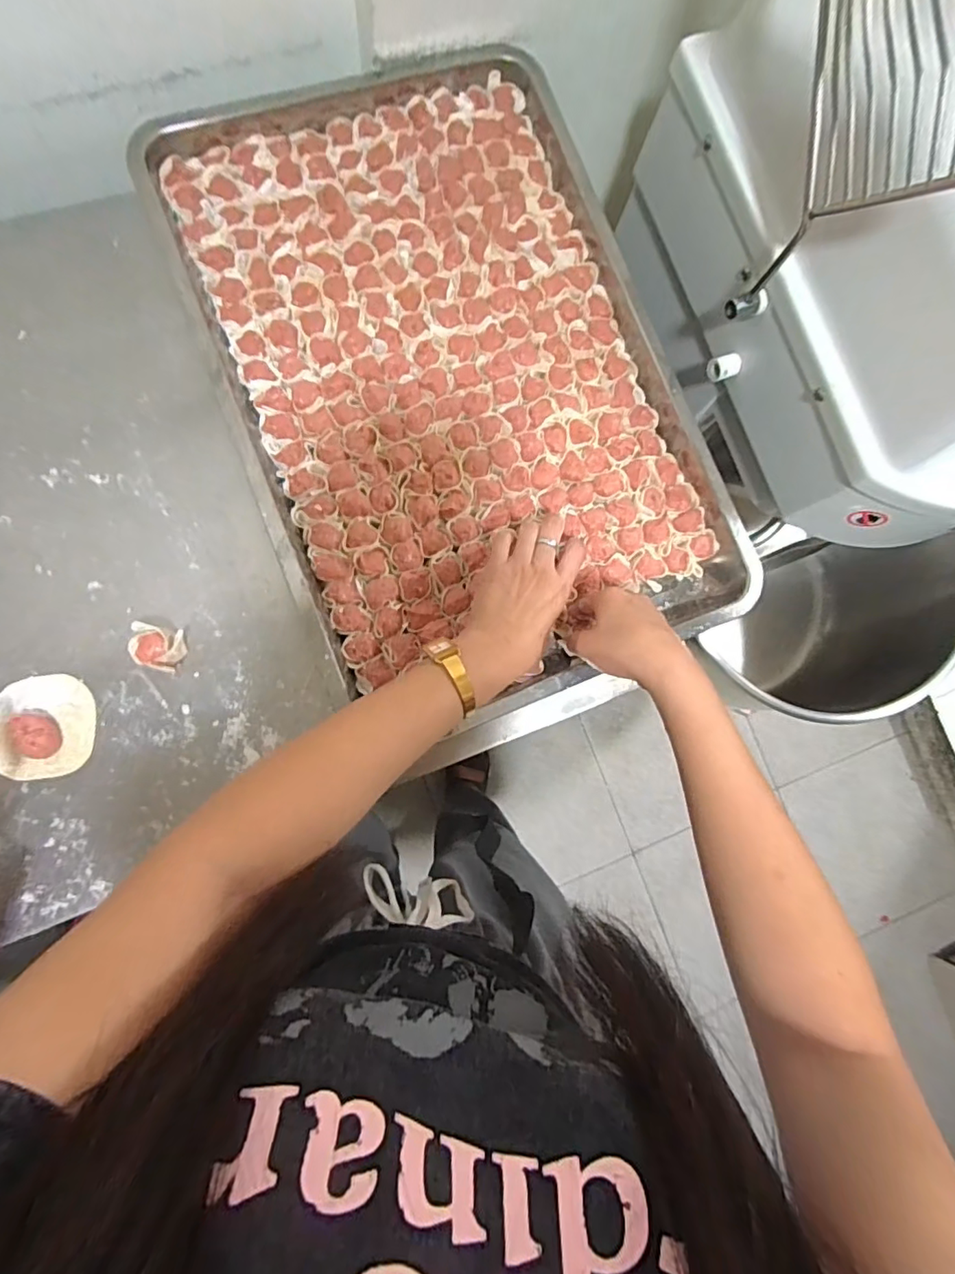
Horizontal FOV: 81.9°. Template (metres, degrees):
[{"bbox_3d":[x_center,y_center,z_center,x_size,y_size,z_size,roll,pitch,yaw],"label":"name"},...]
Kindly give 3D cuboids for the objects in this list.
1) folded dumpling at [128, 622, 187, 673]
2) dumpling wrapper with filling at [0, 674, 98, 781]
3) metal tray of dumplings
[{"bbox_3d":[-0.266,0.009,0.455,0.037,0.031,0.035,13,82,-5],"label":"folded dumpling"},{"bbox_3d":[-0.358,0.073,0.442,0.080,0.029,0.081,1,83,-6],"label":"dumpling wrapper with filling"},{"bbox_3d":[-0.018,-0.231,0.497,0.372,0.034,0.600,-22,87,-5],"label":"metal tray of dumplings"}]

